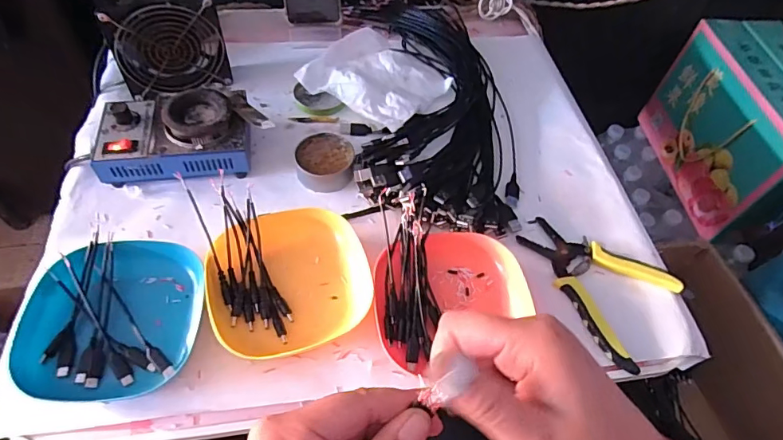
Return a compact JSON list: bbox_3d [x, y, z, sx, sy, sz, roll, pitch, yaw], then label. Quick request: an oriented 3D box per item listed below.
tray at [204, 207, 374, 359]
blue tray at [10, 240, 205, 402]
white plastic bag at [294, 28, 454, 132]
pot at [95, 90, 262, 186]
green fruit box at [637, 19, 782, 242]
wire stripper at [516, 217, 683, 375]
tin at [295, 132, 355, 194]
[{"bbox_3d":[-0.094,0.051,0.441,0.139,0.028,0.130,-15,58,-14],"label":"tray"},{"bbox_3d":[-0.236,0.081,0.412,0.130,0.034,0.134,-2,56,-6],"label":"blue tray"},{"bbox_3d":[-0.013,-0.185,0.612,0.147,0.036,0.154,35,60,18],"label":"white plastic bag"},{"bbox_3d":[-0.227,-0.095,0.518,0.161,0.061,0.106,-4,56,-7],"label":"pot"},{"bbox_3d":[0.640,-0.164,0.867,0.167,0.240,0.327,-4,56,-7],"label":"green fruit box"},{"bbox_3d":[0.191,0.057,0.469,0.149,0.012,0.114,37,61,19],"label":"wire stripper"},{"bbox_3d":[-0.072,-0.064,0.526,0.062,0.024,0.061,2,56,-3],"label":"tin"}]

